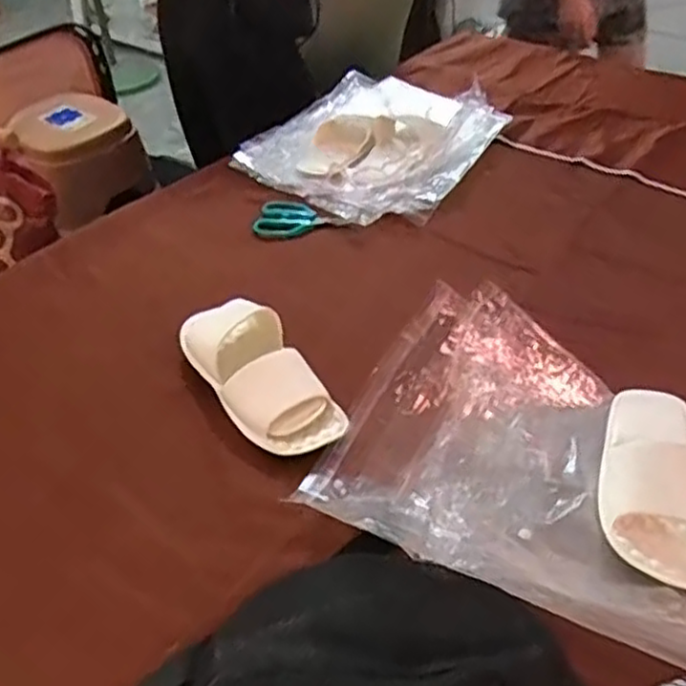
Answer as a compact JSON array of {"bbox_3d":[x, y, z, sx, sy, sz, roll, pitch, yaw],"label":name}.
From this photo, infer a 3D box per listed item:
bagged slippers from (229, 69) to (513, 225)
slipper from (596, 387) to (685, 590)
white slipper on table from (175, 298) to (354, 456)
[{"bbox_3d":[0.052,-0.345,1.223,0.336,0.056,0.407,21,46,25],"label":"bagged slippers"},{"bbox_3d":[0.294,0.110,0.682,0.101,0.046,0.231,9,42,13],"label":"slipper"},{"bbox_3d":[-0.093,0.030,0.797,0.099,0.052,0.238,-25,46,-23],"label":"white slipper on table"}]

